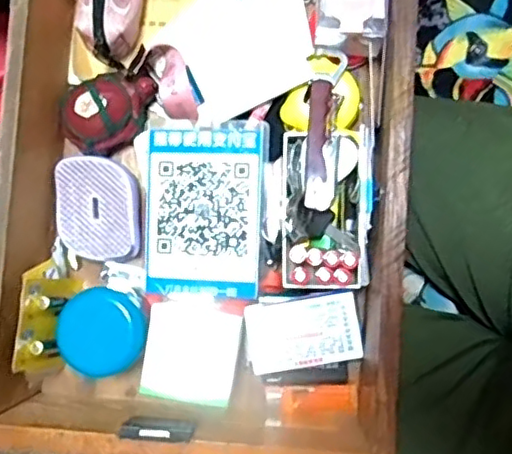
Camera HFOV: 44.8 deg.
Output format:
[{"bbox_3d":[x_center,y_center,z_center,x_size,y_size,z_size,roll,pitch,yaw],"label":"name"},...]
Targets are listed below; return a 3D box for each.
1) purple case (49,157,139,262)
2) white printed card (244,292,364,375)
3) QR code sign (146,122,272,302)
[{"bbox_3d":[-0.134,-0.015,0.526,0.070,0.022,0.085,-4,78,2],"label":"purple case"},{"bbox_3d":[0.039,0.087,0.511,0.089,0.010,0.054,-9,78,1],"label":"white printed card"},{"bbox_3d":[-0.044,-0.015,0.524,0.099,0.005,0.144,3,92,9],"label":"QR code sign"}]

